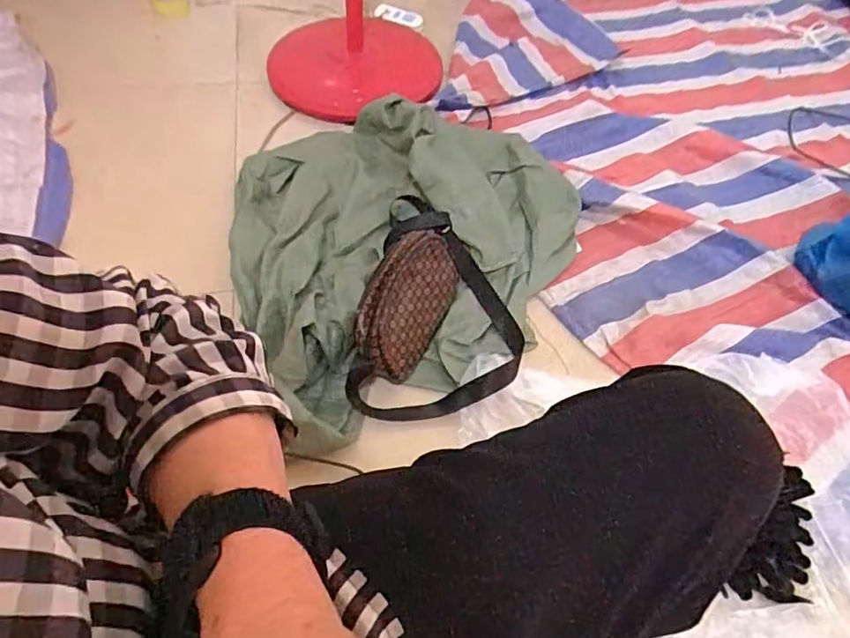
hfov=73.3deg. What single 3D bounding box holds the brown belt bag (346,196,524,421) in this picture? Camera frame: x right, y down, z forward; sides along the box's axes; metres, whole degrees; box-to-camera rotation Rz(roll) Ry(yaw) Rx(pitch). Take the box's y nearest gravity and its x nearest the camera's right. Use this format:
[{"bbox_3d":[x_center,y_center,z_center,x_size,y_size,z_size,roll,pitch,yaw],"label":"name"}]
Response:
[{"bbox_3d":[0.033,-0.003,0.850,0.238,0.148,0.295,11,56,4],"label":"brown belt bag"}]

